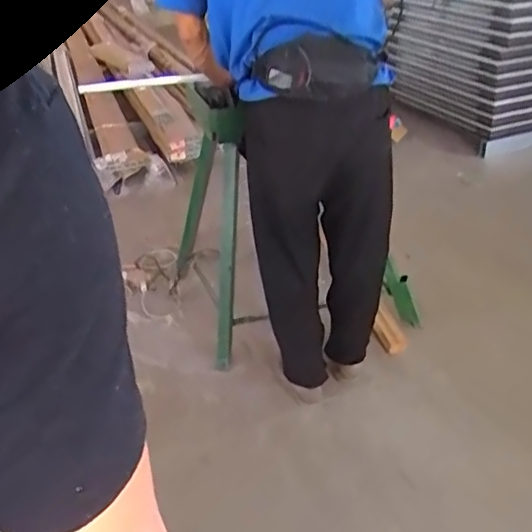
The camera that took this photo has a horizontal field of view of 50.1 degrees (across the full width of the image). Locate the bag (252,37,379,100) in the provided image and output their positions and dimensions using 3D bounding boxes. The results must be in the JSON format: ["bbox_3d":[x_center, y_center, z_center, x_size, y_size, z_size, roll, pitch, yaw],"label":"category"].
[{"bbox_3d":[0.104,-0.408,1.176,0.253,0.102,0.109,-1,32,2],"label":"bag"}]

